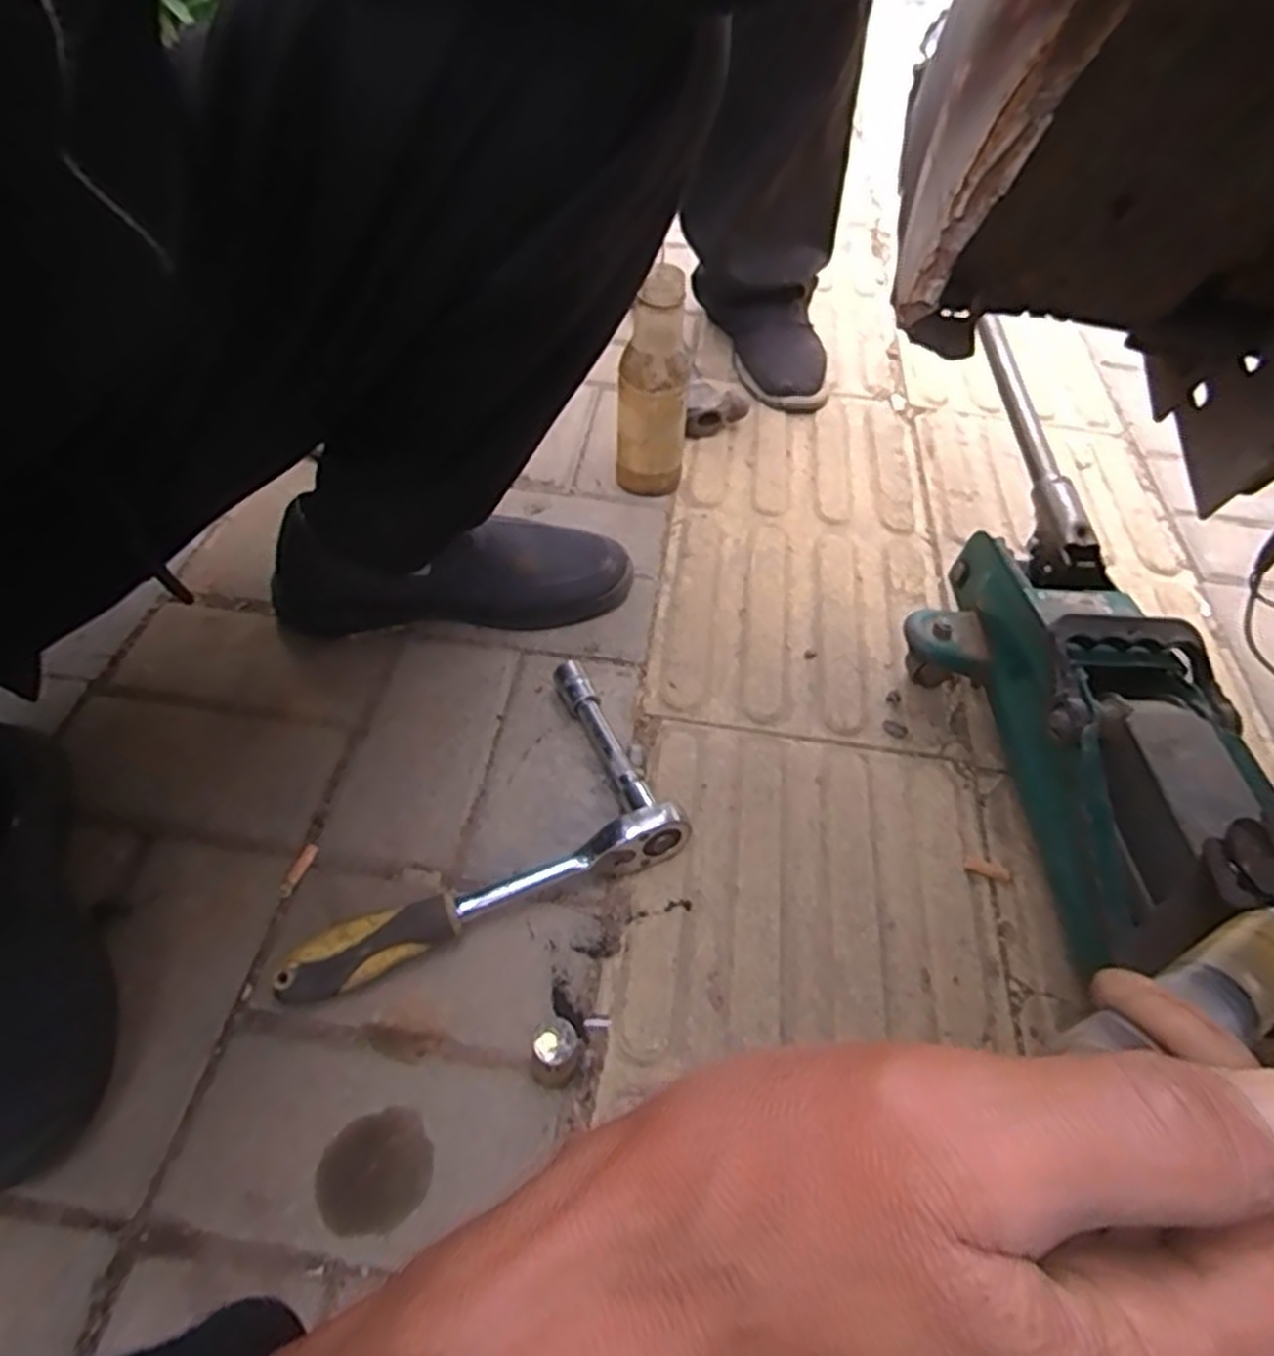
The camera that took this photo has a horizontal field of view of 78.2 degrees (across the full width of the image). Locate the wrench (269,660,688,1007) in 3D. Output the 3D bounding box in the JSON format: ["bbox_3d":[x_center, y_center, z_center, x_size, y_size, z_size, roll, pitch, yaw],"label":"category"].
[{"bbox_3d":[-0.118,0.083,0.507,0.251,0.046,0.169,-18,54,-19],"label":"wrench"}]

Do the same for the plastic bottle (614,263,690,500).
[{"bbox_3d":[0.015,-0.254,0.706,0.065,0.187,0.054,6,50,1],"label":"plastic bottle"}]

